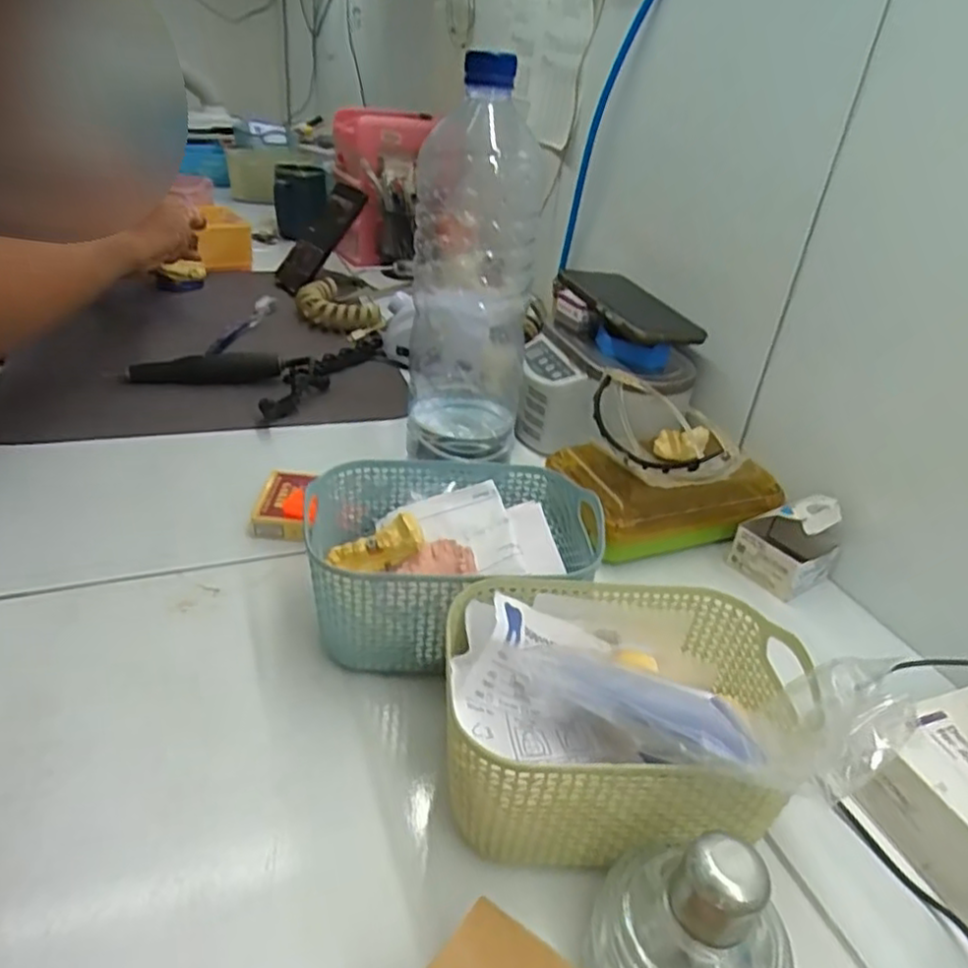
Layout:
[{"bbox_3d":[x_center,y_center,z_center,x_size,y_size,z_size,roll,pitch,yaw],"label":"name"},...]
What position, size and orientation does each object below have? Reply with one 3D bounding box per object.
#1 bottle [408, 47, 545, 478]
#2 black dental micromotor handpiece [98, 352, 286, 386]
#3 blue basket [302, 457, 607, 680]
[{"bbox_3d":[-0.007,-0.154,0.505,0.085,0.249,0.081,3,32,-6],"label":"bottle"},{"bbox_3d":[-0.290,-0.115,0.707,0.164,0.034,0.023,-2,33,-15],"label":"black dental micromotor handpiece"},{"bbox_3d":[-0.018,0.052,0.441,0.174,0.079,0.128,-1,32,-12],"label":"blue basket"}]

